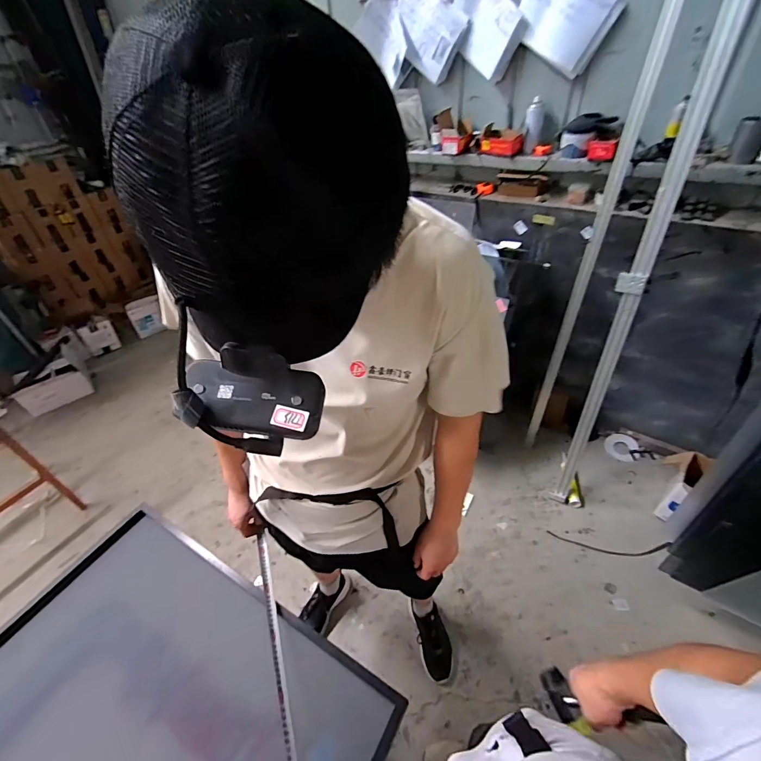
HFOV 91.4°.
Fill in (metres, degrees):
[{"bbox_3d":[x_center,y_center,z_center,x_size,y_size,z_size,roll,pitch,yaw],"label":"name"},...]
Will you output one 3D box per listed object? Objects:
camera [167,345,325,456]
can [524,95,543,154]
[{"bbox_3d":[-0.092,0.014,0.266,0.095,0.032,0.066,16,71,7],"label":"camera"},{"bbox_3d":[0.616,-1.027,1.501,0.071,0.168,0.063,9,43,16],"label":"can"}]

